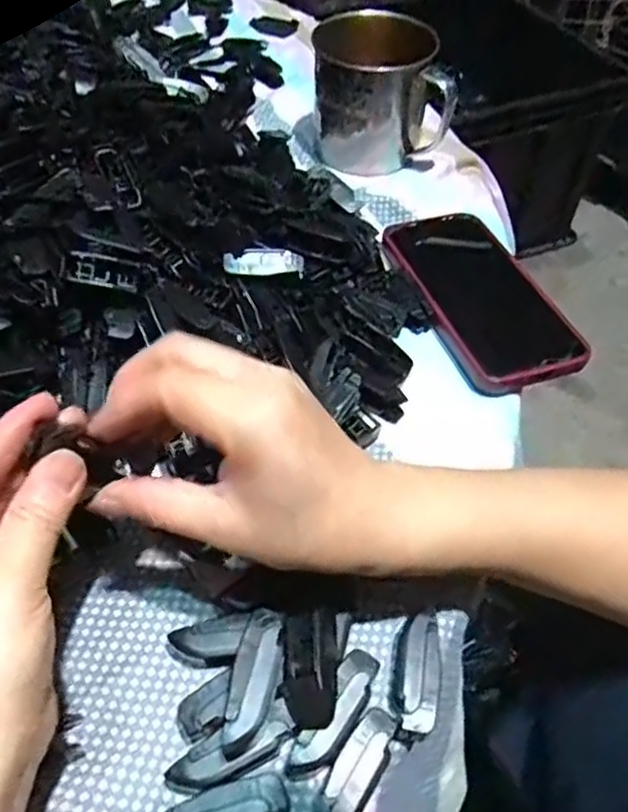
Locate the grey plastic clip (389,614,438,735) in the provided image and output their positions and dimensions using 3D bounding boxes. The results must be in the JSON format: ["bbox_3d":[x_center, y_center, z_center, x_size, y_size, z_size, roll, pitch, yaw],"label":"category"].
[{"bbox_3d":[0.043,0.115,0.287,0.017,0.017,0.046,5,52,4],"label":"grey plastic clip"}]

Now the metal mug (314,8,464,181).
[{"bbox_3d":[0.051,-0.256,0.534,0.101,0.101,0.106,-1,52,-1],"label":"metal mug"}]

